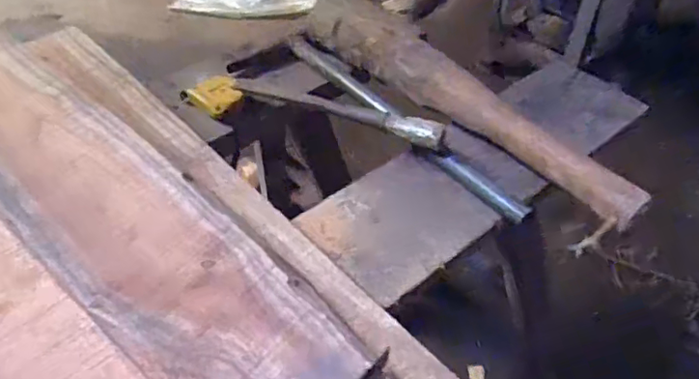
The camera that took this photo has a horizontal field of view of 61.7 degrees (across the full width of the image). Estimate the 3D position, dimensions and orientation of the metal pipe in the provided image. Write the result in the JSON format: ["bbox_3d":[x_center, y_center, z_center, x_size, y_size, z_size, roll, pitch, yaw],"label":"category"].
[{"bbox_3d":[0.048,-0.083,0.660,0.026,0.022,0.390,-29,53,-23],"label":"metal pipe"}]

